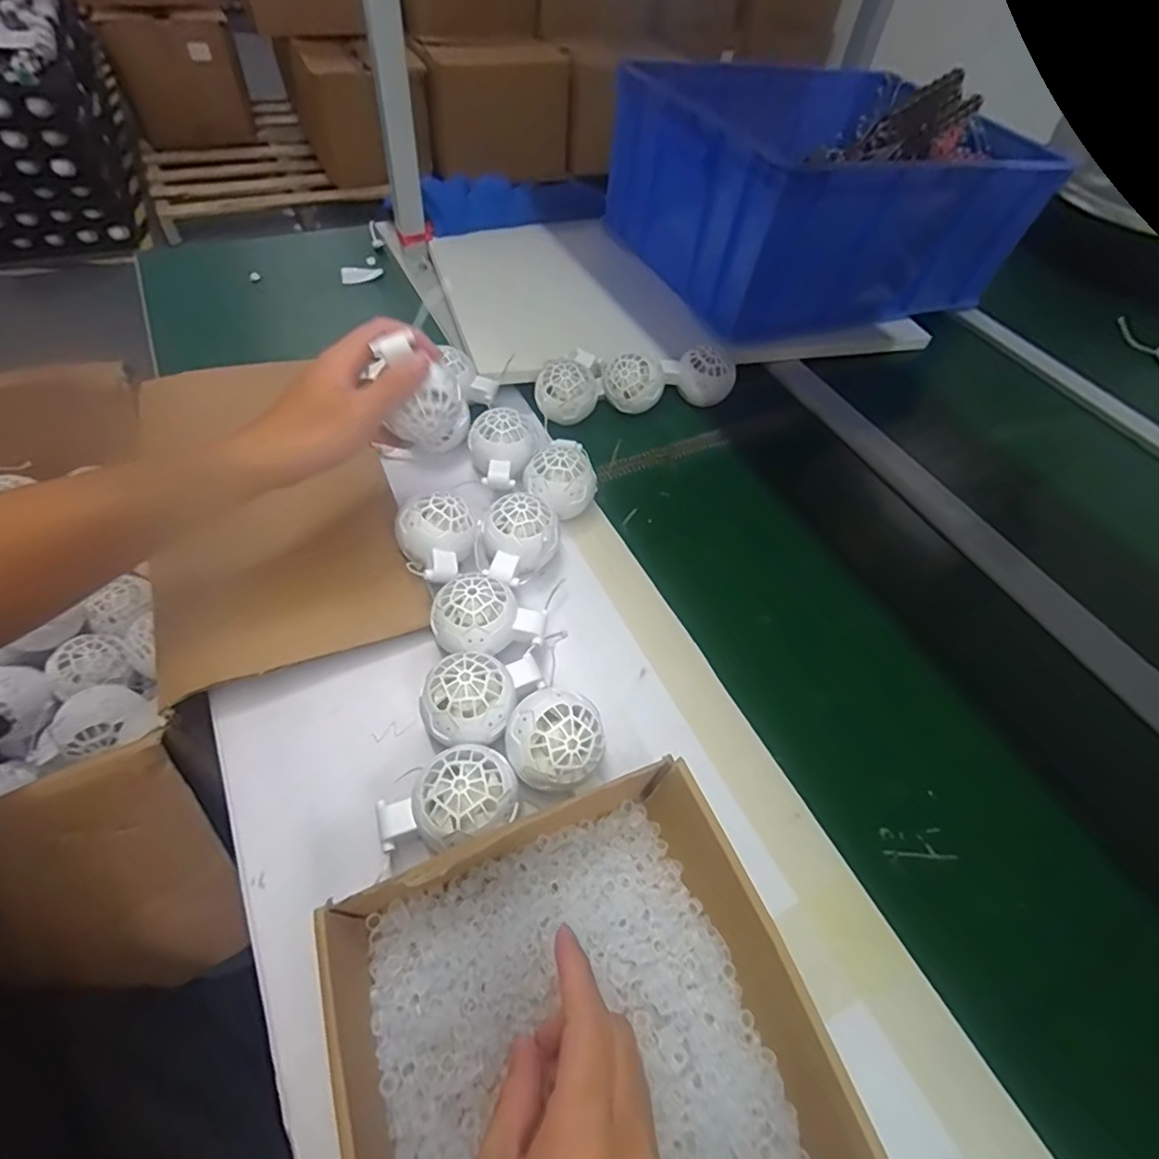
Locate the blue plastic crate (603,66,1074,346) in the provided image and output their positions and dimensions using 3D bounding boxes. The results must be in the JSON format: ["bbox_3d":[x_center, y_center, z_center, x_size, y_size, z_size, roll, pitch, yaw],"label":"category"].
[{"bbox_3d":[0.312,-0.501,0.759,0.458,0.184,0.318,-18,56,-17],"label":"blue plastic crate"}]

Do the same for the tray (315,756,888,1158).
[{"bbox_3d":[0.005,0.229,0.292,0.238,0.066,0.227,-19,56,-18],"label":"tray"}]

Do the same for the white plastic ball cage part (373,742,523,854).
[{"bbox_3d":[-0.077,0.136,0.348,0.080,0.045,0.052,-25,58,-22],"label":"white plastic ball cage part"}]

